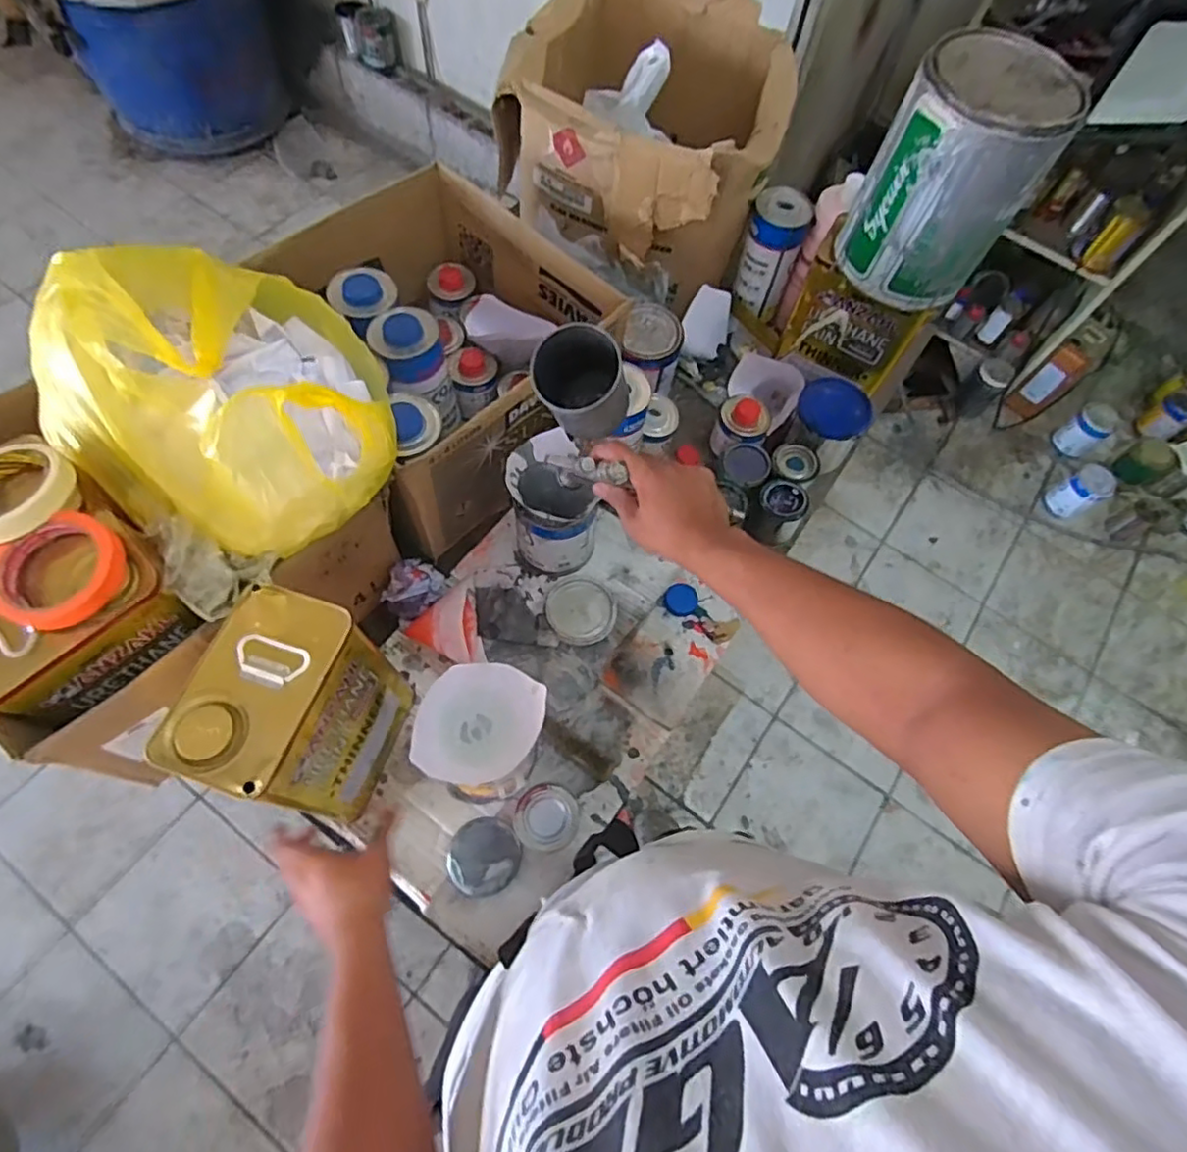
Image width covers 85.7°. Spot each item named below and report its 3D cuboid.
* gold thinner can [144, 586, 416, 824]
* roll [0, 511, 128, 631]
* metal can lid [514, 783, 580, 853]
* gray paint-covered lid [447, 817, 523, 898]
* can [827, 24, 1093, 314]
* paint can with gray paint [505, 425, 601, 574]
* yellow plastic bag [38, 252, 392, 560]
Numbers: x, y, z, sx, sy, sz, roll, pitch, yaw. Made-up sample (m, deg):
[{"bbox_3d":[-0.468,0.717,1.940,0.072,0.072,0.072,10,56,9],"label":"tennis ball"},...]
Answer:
[{"bbox_3d":[-0.280,0.136,0.624,0.106,0.221,0.157,19,66,5],"label":"gold thinner can"},{"bbox_3d":[-0.447,-0.003,0.537,0.091,0.034,0.098,1,65,-3],"label":"roll"},{"bbox_3d":[-0.048,0.249,0.658,0.064,0.009,0.065,2,77,-8],"label":"metal can lid"},{"bbox_3d":[-0.119,0.308,0.705,0.078,0.012,0.078,8,52,-11],"label":"gray paint-covered lid"},{"bbox_3d":[0.402,-0.446,0.722,0.161,0.207,0.166,33,68,11],"label":"can"},{"bbox_3d":[-0.052,-0.087,0.815,0.104,0.146,0.122,-13,67,-9],"label":"paint can with gray paint"},{"bbox_3d":[-0.349,-0.173,0.599,0.291,0.166,0.250,34,68,11],"label":"yellow plastic bag"}]

